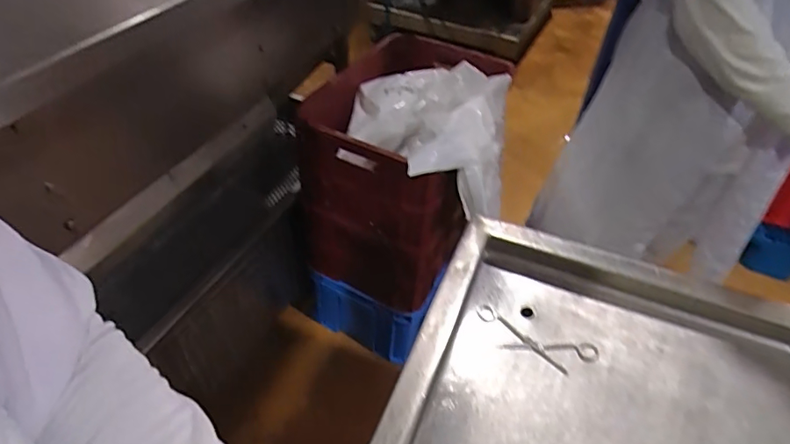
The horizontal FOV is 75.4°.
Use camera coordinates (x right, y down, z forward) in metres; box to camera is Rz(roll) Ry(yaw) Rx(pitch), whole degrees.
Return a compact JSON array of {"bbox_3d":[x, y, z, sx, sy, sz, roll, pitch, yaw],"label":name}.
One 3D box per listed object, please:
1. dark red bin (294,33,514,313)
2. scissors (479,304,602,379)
[{"bbox_3d":[0.033,-0.132,1.339,0.388,0.480,0.511,24,47,19],"label":"dark red bin"},{"bbox_3d":[0.185,0.161,0.683,0.163,0.012,0.063,18,46,16],"label":"scissors"}]

